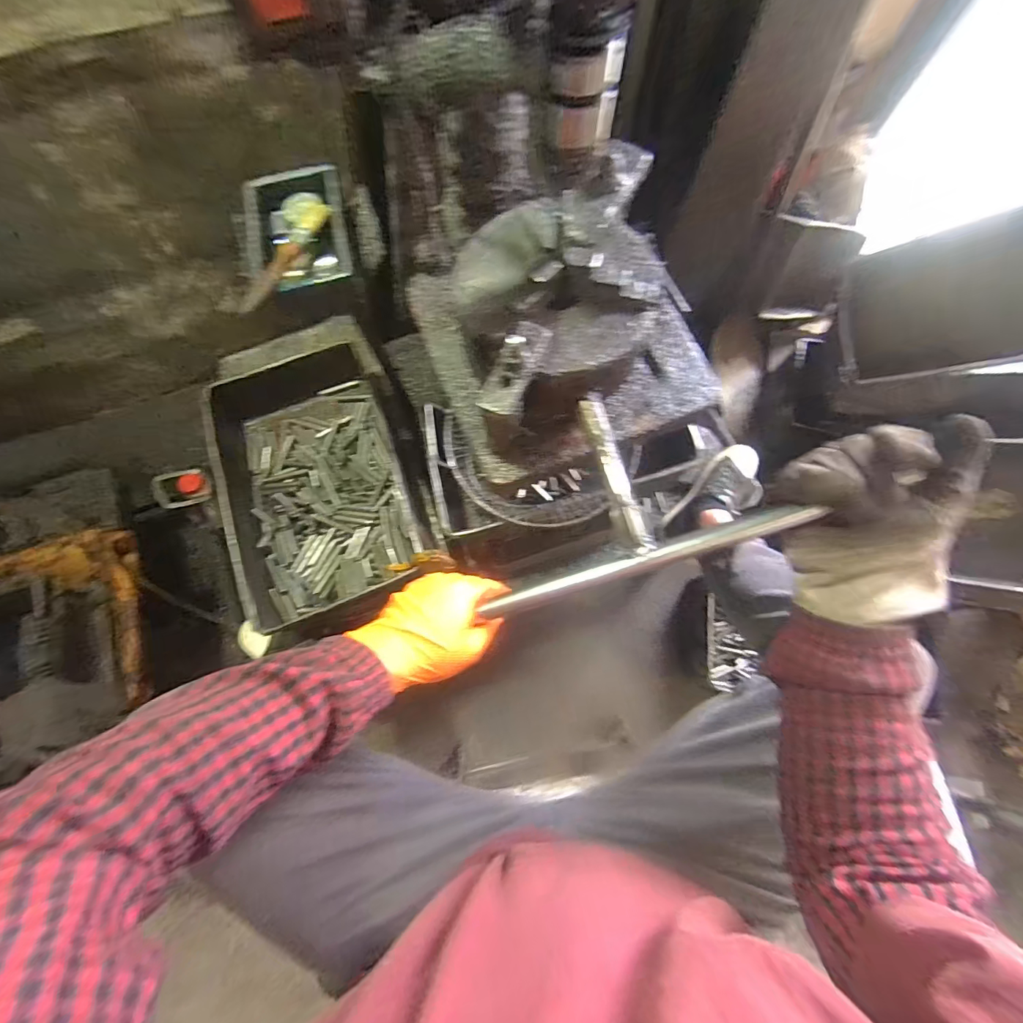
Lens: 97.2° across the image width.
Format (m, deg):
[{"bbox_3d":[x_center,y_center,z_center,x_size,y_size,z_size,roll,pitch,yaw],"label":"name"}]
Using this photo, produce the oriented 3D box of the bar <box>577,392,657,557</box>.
[{"bbox_3d":[0.092,-0.036,0.409,0.026,0.013,0.156,-14,75,-4],"label":"bar"}]

